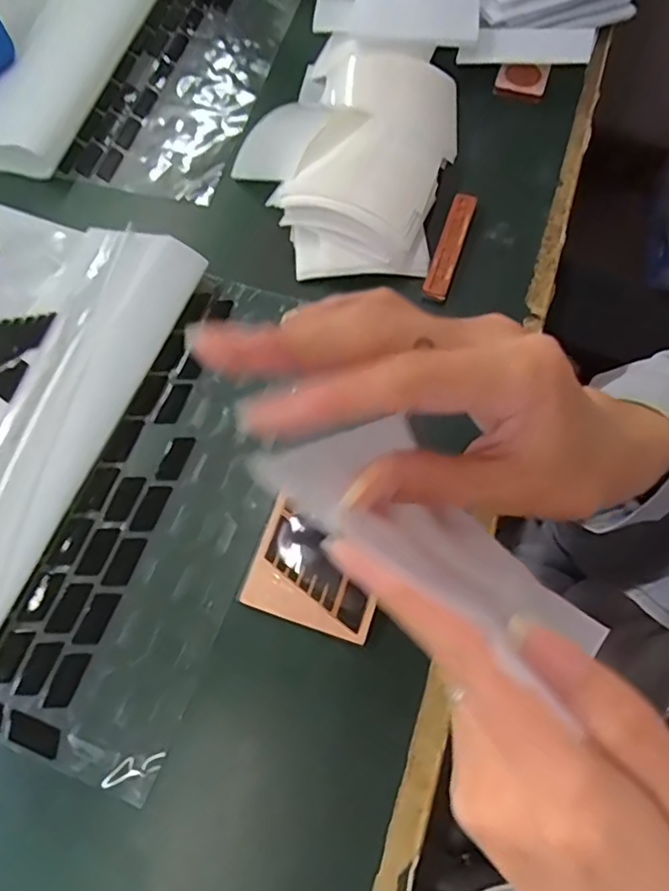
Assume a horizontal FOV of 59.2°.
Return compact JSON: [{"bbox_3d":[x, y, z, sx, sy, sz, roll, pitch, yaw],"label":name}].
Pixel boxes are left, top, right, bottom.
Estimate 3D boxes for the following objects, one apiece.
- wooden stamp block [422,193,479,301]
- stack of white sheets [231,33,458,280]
[{"bbox_3d":[0.062,-0.106,0.311,0.014,0.006,0.067,17,70,8],"label":"wooden stamp block"},{"bbox_3d":[0.007,-0.169,0.327,0.113,0.029,0.164,7,69,4],"label":"stack of white sheets"}]

